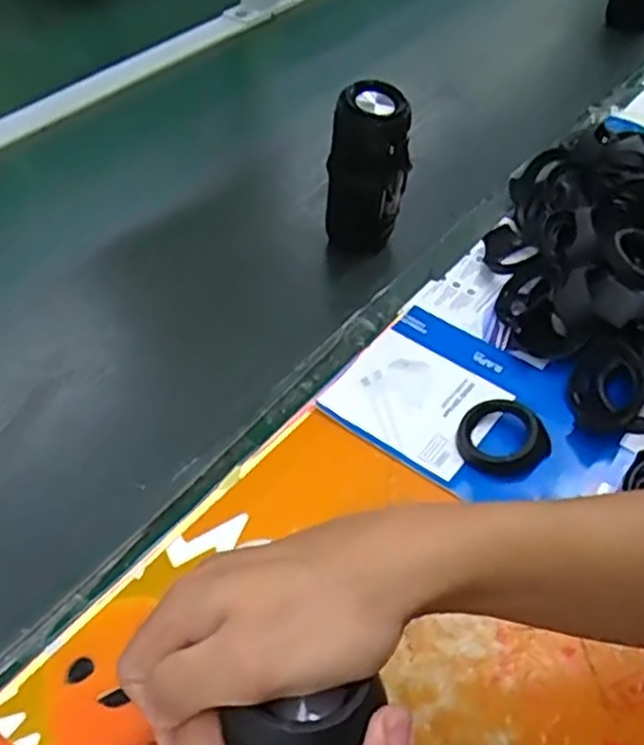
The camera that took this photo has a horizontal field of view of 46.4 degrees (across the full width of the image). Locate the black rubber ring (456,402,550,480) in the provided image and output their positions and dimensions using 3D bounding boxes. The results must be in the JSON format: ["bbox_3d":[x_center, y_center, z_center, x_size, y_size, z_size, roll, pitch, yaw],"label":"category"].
[{"bbox_3d":[0.129,0.048,0.540,0.062,0.022,0.054,24,52,22],"label":"black rubber ring"}]

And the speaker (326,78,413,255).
[{"bbox_3d":[0.043,-0.181,0.675,0.064,0.133,0.057,26,53,23],"label":"speaker"}]

